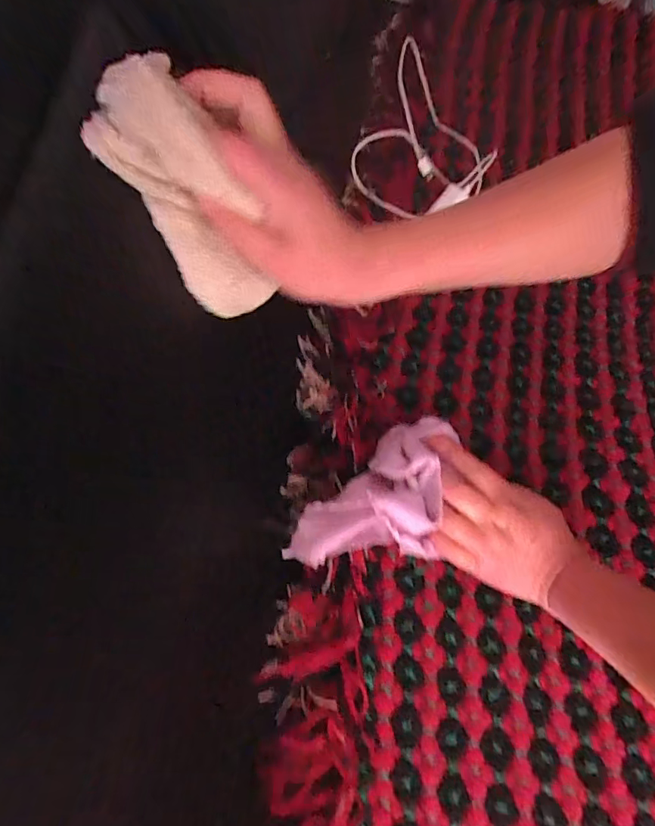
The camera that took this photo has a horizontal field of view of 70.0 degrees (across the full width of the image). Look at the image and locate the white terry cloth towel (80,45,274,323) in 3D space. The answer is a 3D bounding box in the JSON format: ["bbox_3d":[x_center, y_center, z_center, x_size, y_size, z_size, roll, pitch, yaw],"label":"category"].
[{"bbox_3d":[-0.079,-0.119,0.272,0.059,0.139,0.022,-36,40,-16],"label":"white terry cloth towel"}]

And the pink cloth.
[{"bbox_3d":[0.041,0.065,0.406,0.120,0.039,0.140,10,67,2],"label":"pink cloth"}]

